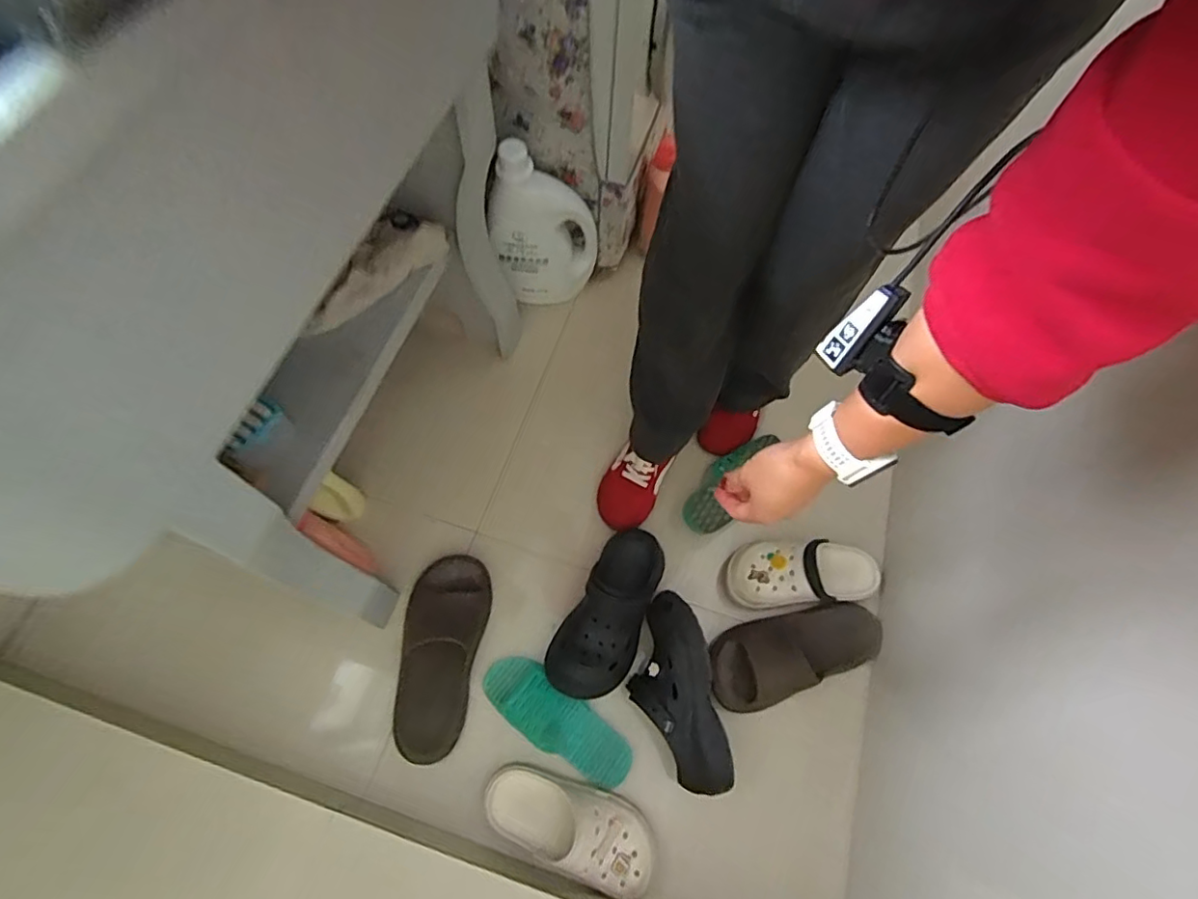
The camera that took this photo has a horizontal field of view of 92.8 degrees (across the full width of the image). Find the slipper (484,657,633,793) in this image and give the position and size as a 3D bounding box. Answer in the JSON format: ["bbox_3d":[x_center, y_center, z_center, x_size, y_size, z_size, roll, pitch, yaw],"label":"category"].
[{"bbox_3d":[-0.060,0.388,0.820,0.242,0.052,0.084,34,68,12],"label":"slipper"}]

